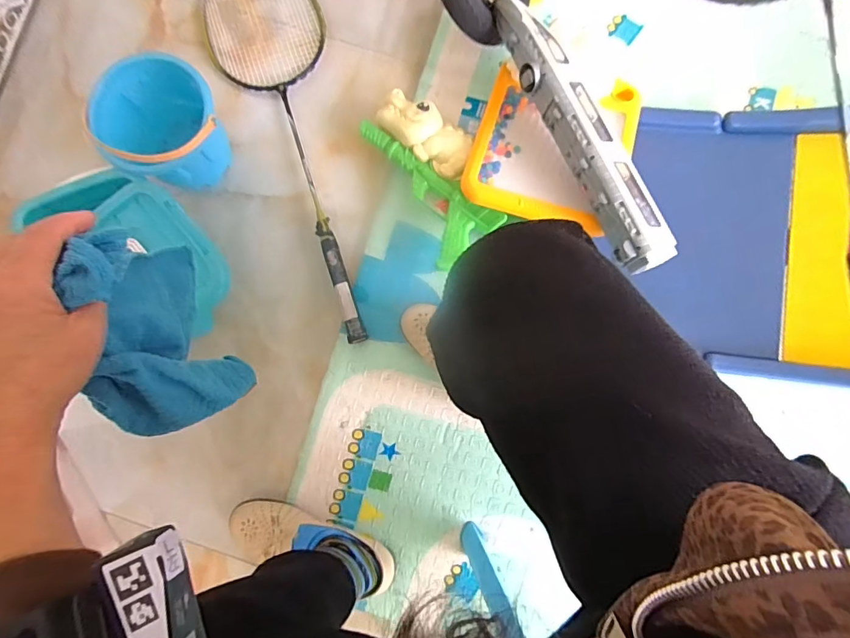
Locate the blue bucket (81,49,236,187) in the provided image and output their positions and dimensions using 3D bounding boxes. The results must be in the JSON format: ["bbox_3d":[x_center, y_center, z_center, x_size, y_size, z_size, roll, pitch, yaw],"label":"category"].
[{"bbox_3d":[-0.365,-0.270,0.677,0.152,0.151,0.146,0,84,1],"label":"blue bucket"}]

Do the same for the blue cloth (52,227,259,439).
[{"bbox_3d":[-0.205,0.007,0.370,0.054,0.208,0.161,-3,83,-1],"label":"blue cloth"}]

